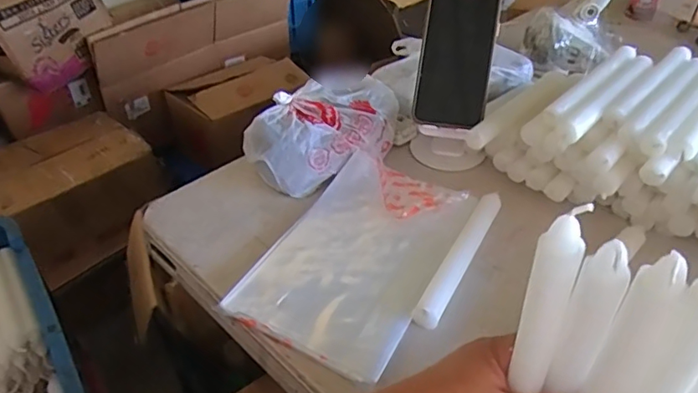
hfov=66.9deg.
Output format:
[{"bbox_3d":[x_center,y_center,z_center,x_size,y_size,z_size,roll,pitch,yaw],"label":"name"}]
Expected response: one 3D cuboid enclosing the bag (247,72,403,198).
[{"bbox_3d":[-0.028,-0.079,0.623,0.114,0.071,0.179,31,48,35],"label":"bag"}]

